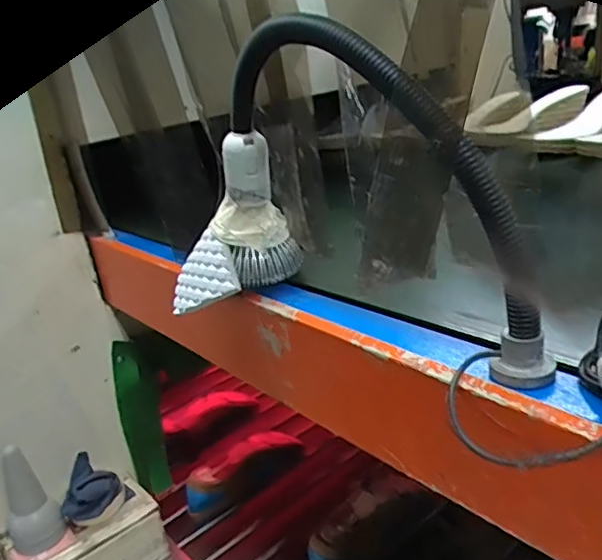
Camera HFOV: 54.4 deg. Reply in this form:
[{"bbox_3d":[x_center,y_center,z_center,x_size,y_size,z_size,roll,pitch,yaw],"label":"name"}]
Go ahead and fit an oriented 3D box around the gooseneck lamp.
[{"bbox_3d":[0.021,-0.068,0.408,0.306,0.205,0.079,10,26,39],"label":"gooseneck lamp"}]

